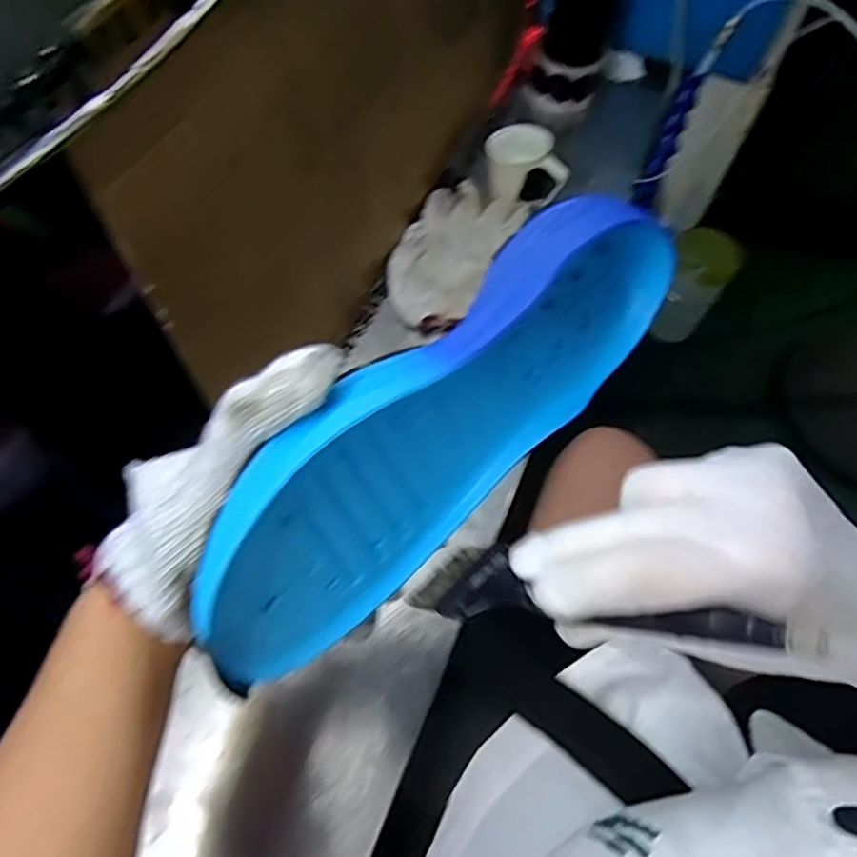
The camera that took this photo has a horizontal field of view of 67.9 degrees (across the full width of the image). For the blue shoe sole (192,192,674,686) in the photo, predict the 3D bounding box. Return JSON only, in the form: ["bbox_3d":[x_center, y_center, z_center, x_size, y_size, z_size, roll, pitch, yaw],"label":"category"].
[{"bbox_3d":[0.019,-0.004,0.308,0.040,0.114,0.294,27,60,39],"label":"blue shoe sole"}]

